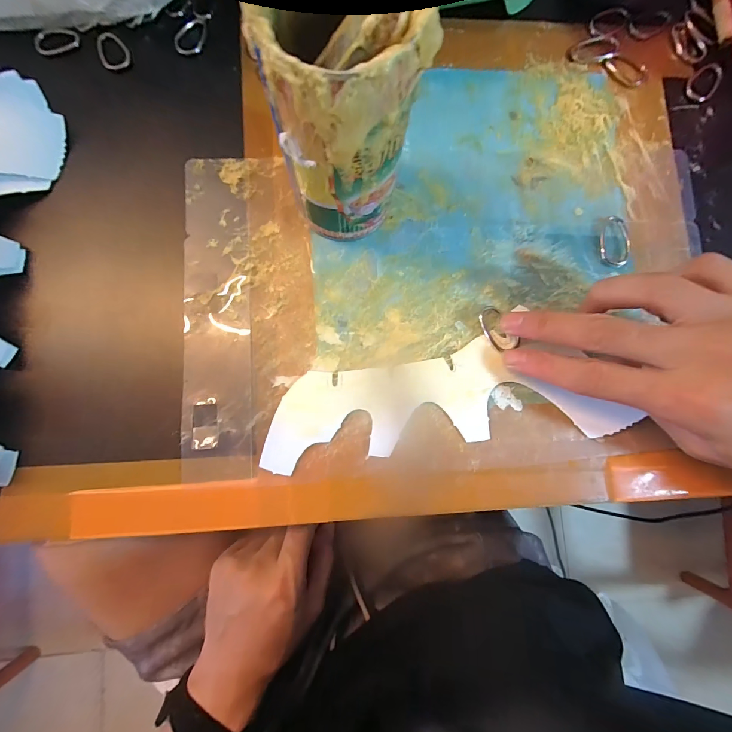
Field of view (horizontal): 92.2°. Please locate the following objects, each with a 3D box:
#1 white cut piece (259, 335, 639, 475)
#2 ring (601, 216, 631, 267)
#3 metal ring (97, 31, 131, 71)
[{"bbox_3d":[0.050,0.022,0.224,0.224,0.006,0.062,-7,86,-2],"label":"white cut piece"},{"bbox_3d":[0.170,-0.085,0.239,0.021,0.004,0.033,3,84,-2],"label":"ring"},{"bbox_3d":[-0.177,-0.221,0.246,0.020,0.004,0.030,-27,85,-5],"label":"metal ring"}]

